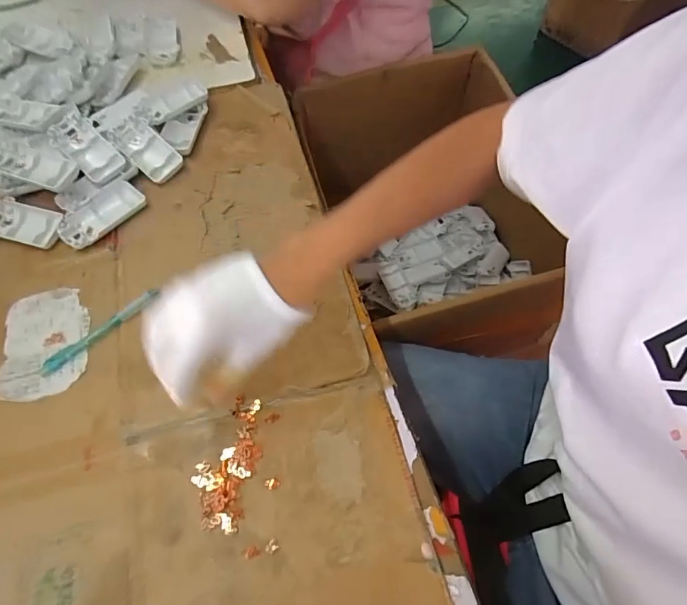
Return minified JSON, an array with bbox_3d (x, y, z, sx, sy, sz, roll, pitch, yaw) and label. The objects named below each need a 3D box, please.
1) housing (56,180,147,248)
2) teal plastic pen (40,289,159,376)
[{"bbox_3d":[-0.276,-0.101,0.514,0.049,0.011,0.096,36,69,20],"label":"housing"},{"bbox_3d":[-0.244,0.029,0.453,0.127,0.015,0.014,-36,66,-16],"label":"teal plastic pen"}]

